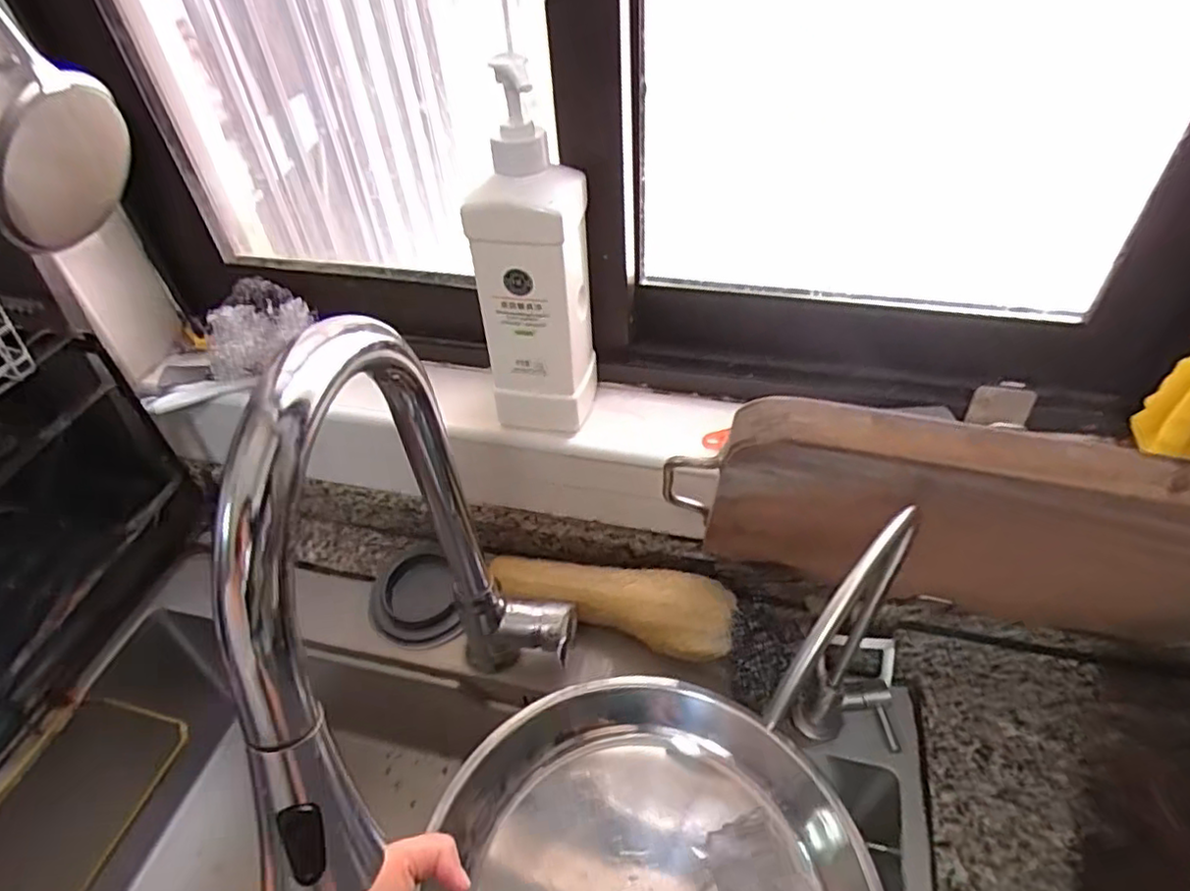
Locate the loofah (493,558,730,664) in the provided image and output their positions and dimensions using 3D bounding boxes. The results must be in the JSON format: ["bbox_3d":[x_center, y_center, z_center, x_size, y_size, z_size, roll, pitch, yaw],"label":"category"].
[{"bbox_3d":[0.009,0.129,0.594,0.226,0.055,0.064,14,48,15],"label":"loofah"}]

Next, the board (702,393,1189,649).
[{"bbox_3d":[0.253,0.070,0.448,0.356,0.281,0.026,12,65,4],"label":"board"}]

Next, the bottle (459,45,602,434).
[{"bbox_3d":[-0.046,-0.124,0.523,0.079,0.277,0.070,9,46,13],"label":"bottle"}]

